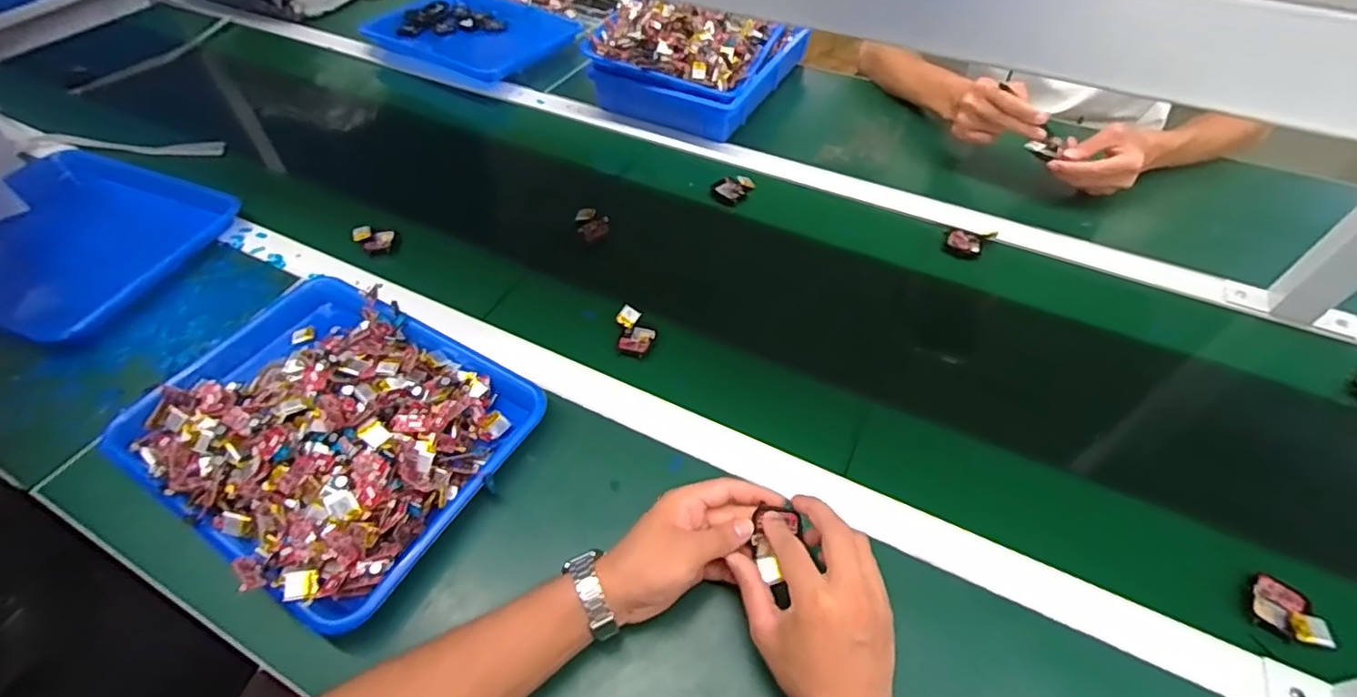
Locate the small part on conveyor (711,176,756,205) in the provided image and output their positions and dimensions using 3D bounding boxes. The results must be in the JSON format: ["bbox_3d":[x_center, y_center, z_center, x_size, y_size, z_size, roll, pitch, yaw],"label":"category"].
[{"bbox_3d":[0.074,-0.217,0.797,0.050,0.014,0.041,-35,59,-24],"label":"small part on conveyor"}]

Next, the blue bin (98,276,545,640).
[{"bbox_3d":[-0.325,0.058,0.542,0.341,0.060,0.256,26,56,20],"label":"blue bin"}]

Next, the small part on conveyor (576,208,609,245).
[{"bbox_3d":[-0.107,-0.156,0.746,0.039,0.020,0.046,-18,54,-13],"label":"small part on conveyor"}]

